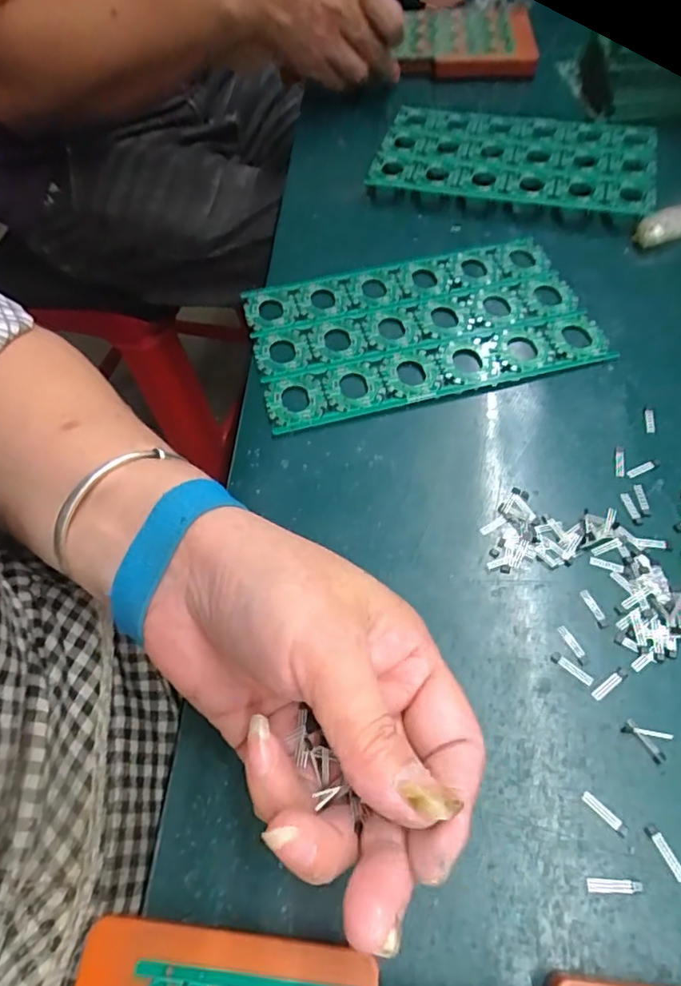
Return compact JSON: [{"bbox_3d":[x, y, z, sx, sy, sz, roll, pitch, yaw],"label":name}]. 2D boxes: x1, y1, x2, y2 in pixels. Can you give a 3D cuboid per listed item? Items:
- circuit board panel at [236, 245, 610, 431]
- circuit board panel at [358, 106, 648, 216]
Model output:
[{"bbox_3d":[0.050,-0.108,0.355,0.208,0.007,0.124,-15,56,-7],"label":"circuit board panel"},{"bbox_3d":[0.140,-0.280,0.458,0.206,0.012,0.159,11,57,10],"label":"circuit board panel"}]

